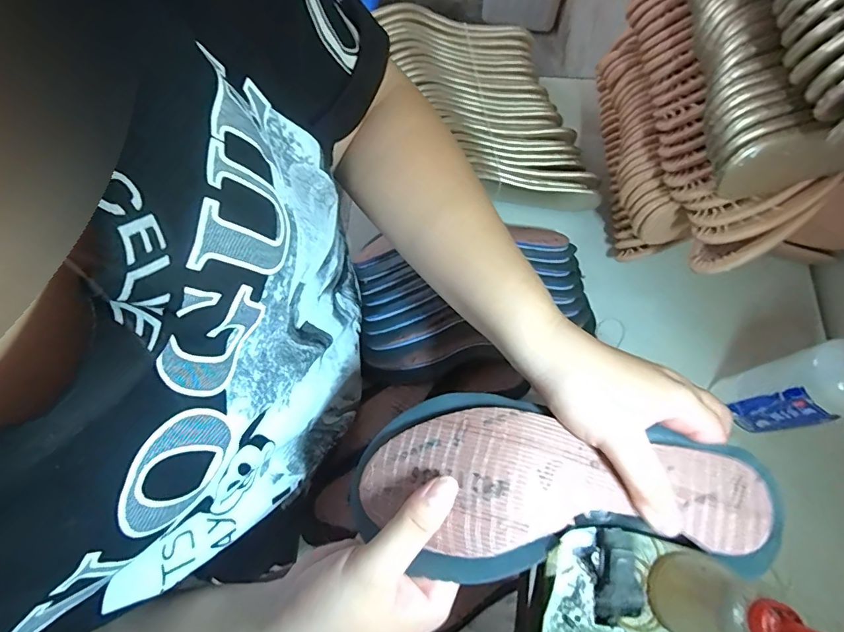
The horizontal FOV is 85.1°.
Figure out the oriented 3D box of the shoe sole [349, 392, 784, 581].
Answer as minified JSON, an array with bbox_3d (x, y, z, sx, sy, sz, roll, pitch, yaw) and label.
[{"bbox_3d":[0.078,0.099,0.262,0.233,0.032,0.093,4,70,3],"label":"shoe sole"}]

